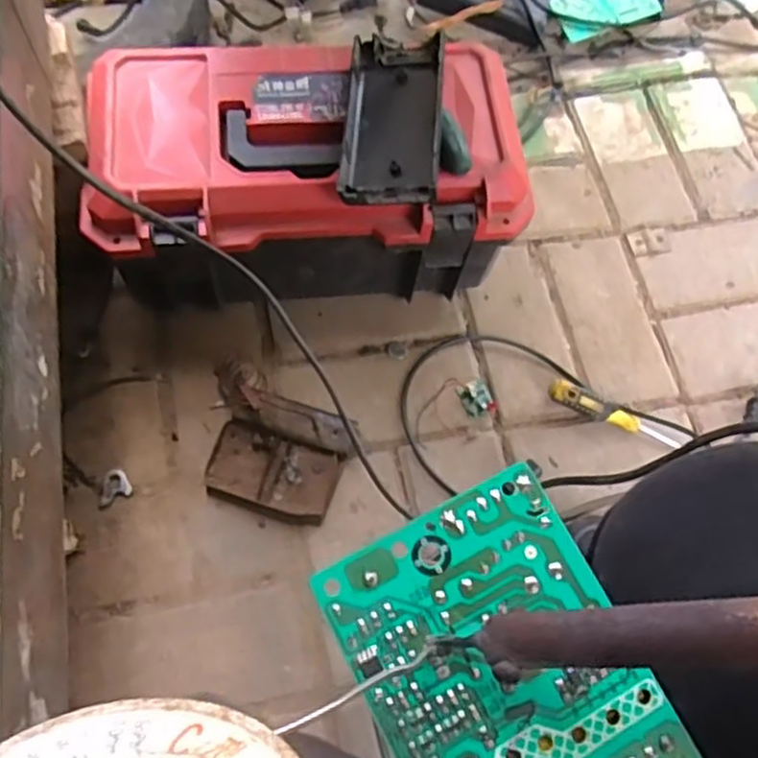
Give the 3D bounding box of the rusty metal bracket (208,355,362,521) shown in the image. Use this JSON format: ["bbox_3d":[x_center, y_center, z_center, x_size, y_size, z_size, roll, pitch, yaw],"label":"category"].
[{"bbox_3d":[-0.095,0.051,0.629,0.137,0.074,0.114,19,68,2],"label":"rusty metal bracket"}]

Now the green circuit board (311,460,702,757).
[{"bbox_3d":[0.040,0.088,0.175,0.065,0.011,0.120,-25,73,-14],"label":"green circuit board"}]

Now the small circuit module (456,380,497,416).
[{"bbox_3d":[0.094,0.019,0.694,0.032,0.015,0.031,-19,72,-13],"label":"small circuit module"}]

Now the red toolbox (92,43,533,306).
[{"bbox_3d":[-0.059,-0.174,0.652,0.350,0.196,0.176,-3,69,-7],"label":"red toolbox"}]

